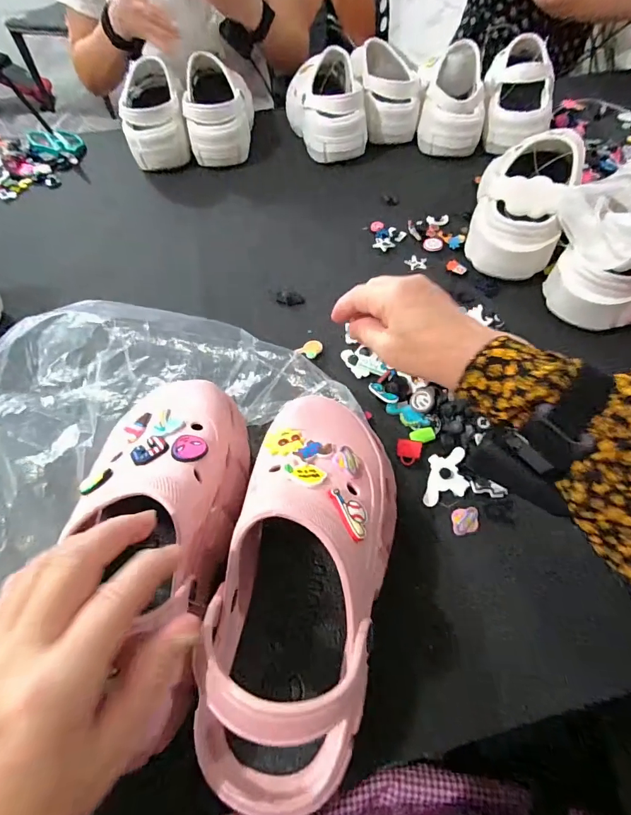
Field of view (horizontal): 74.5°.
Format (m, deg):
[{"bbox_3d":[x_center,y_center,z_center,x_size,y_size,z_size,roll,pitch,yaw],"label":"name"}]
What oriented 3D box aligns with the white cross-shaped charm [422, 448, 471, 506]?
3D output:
[{"bbox_3d":[0.117,0.060,0.367,0.033,0.011,0.057,11,58,10],"label":"white cross-shaped charm"}]

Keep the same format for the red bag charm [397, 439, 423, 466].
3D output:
[{"bbox_3d":[0.087,0.041,0.386,0.022,0.007,0.023,12,58,11],"label":"red bag charm"}]

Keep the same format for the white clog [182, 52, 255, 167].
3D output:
[{"bbox_3d":[-0.158,-0.494,0.687,0.103,0.109,0.215,-7,56,-2],"label":"white clog"}]

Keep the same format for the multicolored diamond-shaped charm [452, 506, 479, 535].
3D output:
[{"bbox_3d":[0.127,0.097,0.353,0.021,0.006,0.023,0,56,3],"label":"multicolored diamond-shaped charm"}]

